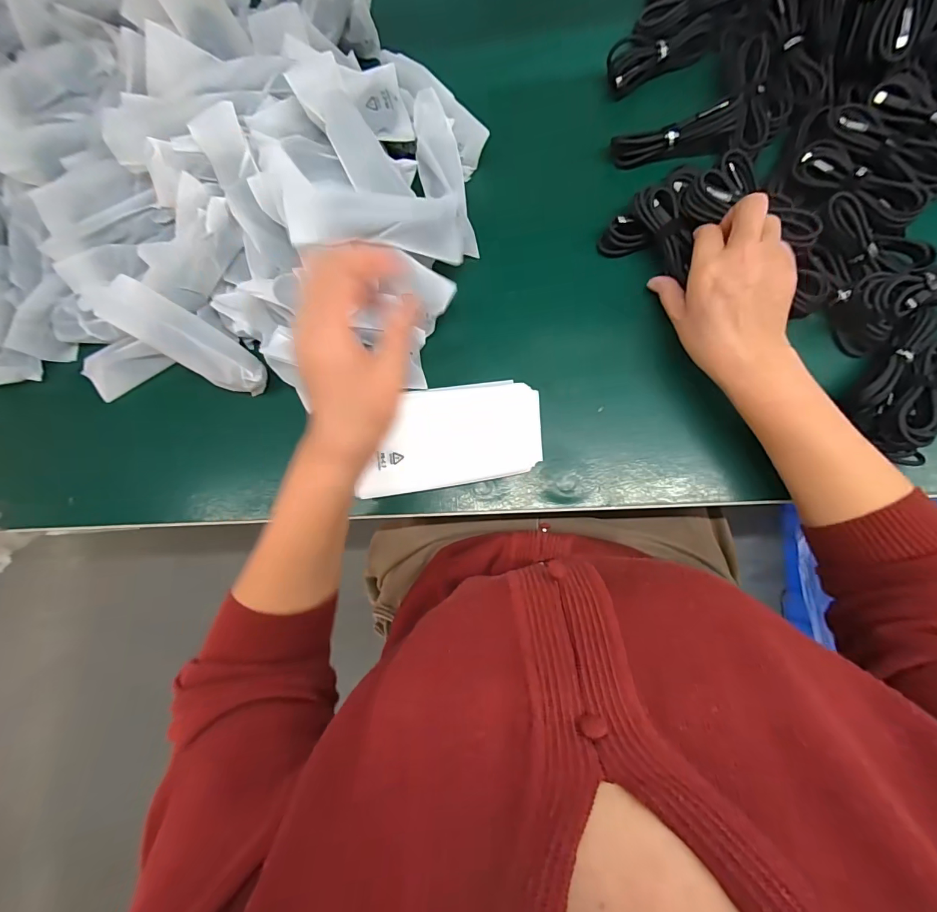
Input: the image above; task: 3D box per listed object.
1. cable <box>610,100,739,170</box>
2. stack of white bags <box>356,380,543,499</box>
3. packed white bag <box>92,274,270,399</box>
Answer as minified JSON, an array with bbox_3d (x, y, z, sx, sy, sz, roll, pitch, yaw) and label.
[{"bbox_3d":[0.196,-0.306,0.401,0.109,0.028,0.023,-6,81,21],"label":"cable"},{"bbox_3d":[-0.017,-0.019,0.400,0.169,0.016,0.093,-9,85,-2],"label":"stack of white bags"},{"bbox_3d":[-0.266,-0.110,0.398,0.154,0.042,0.047,31,86,-9],"label":"packed white bag"}]

